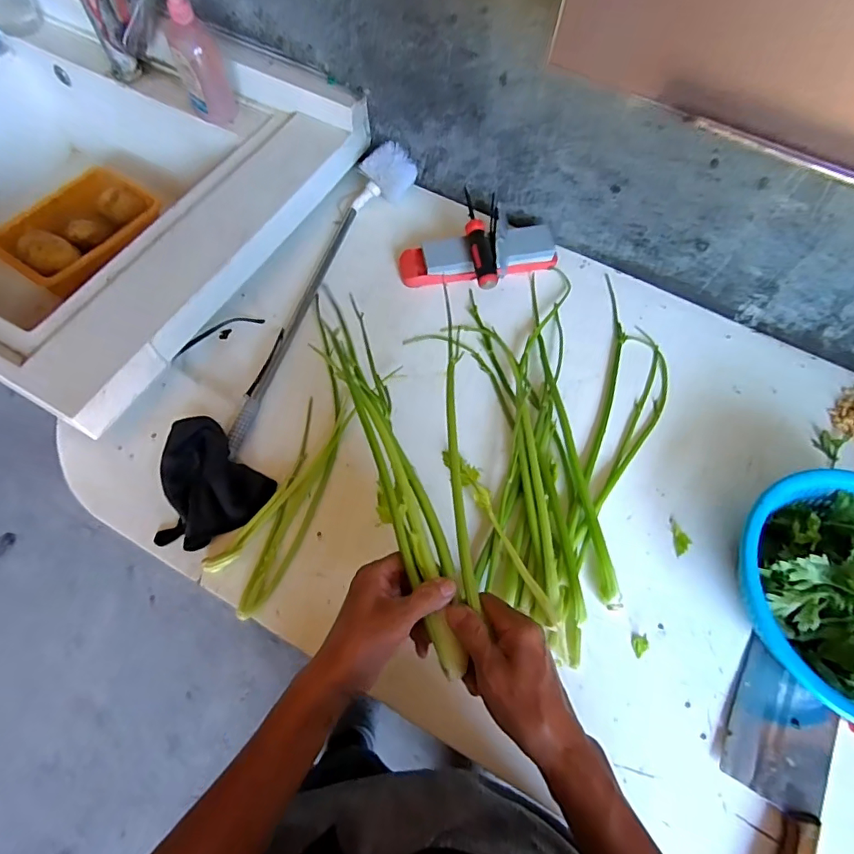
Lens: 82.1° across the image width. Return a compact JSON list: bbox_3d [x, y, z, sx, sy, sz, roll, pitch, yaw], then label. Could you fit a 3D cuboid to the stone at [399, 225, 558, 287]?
[{"bbox_3d":[0.084,-0.260,0.753,0.248,0.043,0.074,-10,67,-8],"label":"stone"}]

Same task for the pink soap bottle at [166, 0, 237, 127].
[{"bbox_3d":[-0.347,-0.562,0.729,0.073,0.163,0.056,-4,65,-5],"label":"pink soap bottle"}]

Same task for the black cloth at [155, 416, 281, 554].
[{"bbox_3d":[-0.280,0.071,0.595,0.139,0.031,0.132,40,70,14],"label":"black cloth"}]

